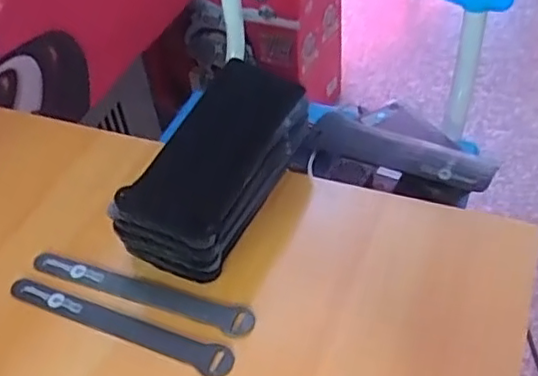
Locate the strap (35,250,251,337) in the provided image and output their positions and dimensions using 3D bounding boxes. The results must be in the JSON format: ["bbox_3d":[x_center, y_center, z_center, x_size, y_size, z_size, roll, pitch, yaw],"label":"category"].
[{"bbox_3d":[-0.105,0.081,0.515,0.200,0.005,0.022,13,52,22],"label":"strap"}]

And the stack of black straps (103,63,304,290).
[{"bbox_3d":[-0.035,-0.021,0.533,0.088,0.090,0.209,13,48,18],"label":"stack of black straps"}]

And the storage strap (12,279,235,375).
[{"bbox_3d":[-0.114,0.100,0.484,0.195,0.005,0.022,14,53,23],"label":"storage strap"}]

